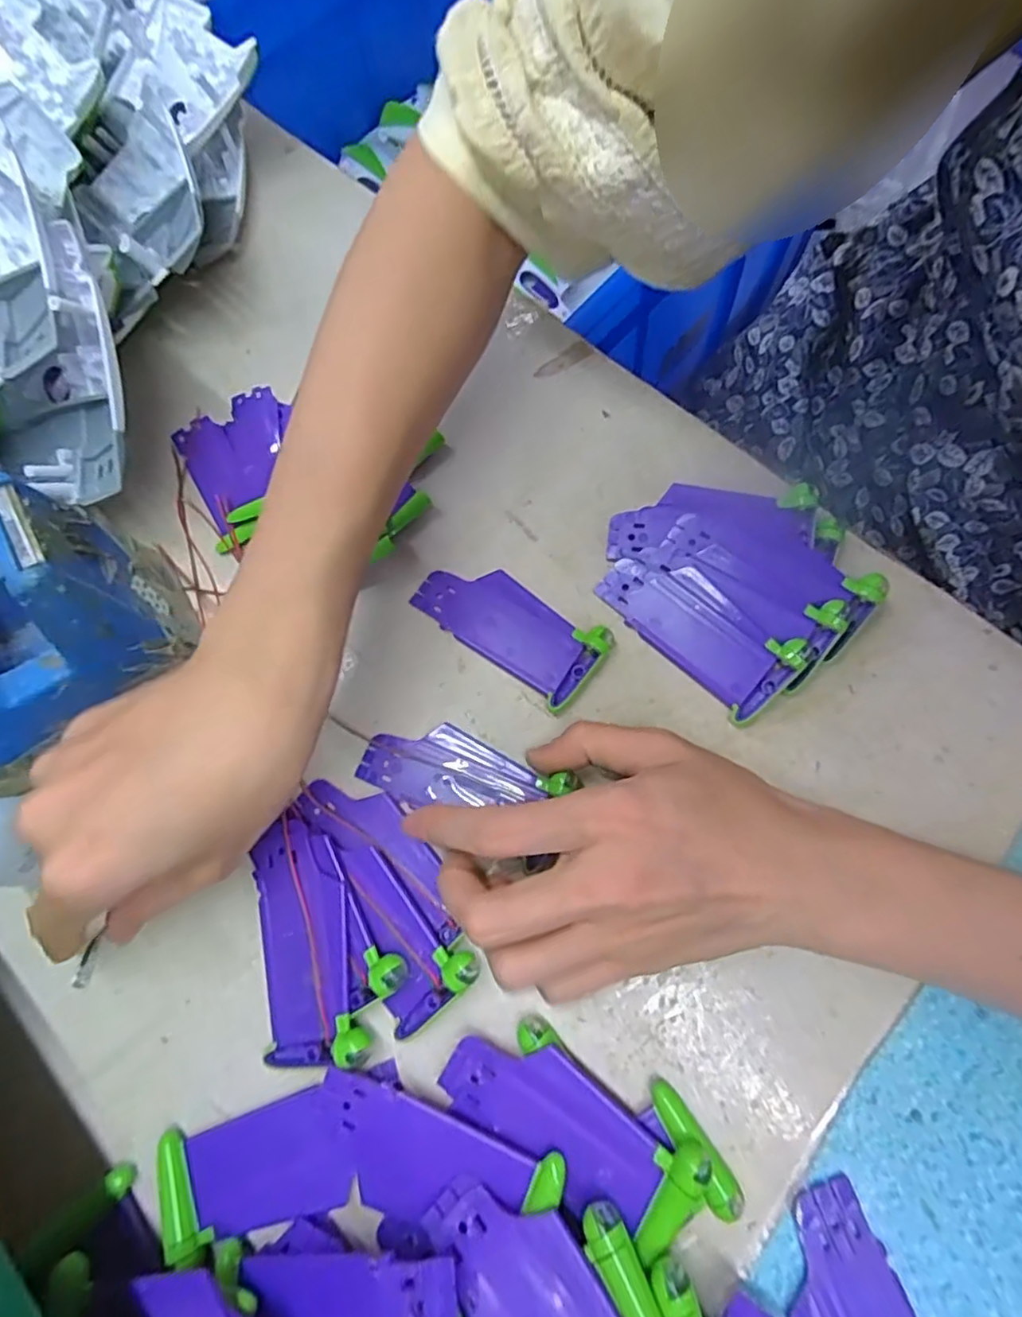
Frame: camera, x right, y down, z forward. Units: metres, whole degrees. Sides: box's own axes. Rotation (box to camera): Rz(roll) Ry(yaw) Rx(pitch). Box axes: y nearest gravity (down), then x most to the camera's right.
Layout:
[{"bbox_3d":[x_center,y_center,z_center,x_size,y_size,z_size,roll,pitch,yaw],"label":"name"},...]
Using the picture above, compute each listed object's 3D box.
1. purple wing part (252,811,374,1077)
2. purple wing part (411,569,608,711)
[{"bbox_3d":[-0.081,0.109,0.251,0.038,0.009,0.091,-11,71,0],"label":"purple wing part"},{"bbox_3d":[-0.001,-0.017,0.292,0.089,0.011,0.039,36,77,15],"label":"purple wing part"}]

